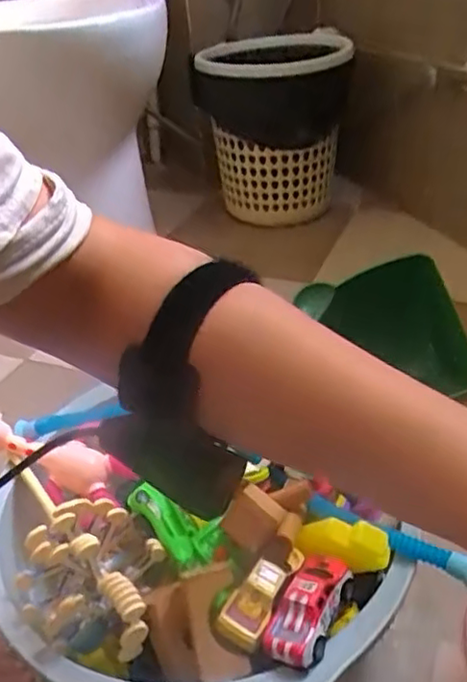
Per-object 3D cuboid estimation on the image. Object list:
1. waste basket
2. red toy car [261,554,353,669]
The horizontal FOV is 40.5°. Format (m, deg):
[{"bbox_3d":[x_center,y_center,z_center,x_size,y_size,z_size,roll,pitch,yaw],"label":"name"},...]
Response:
[{"bbox_3d":[0.071,-0.386,1.136,0.256,0.294,0.260,5,35,16],"label":"waste basket"},{"bbox_3d":[0.044,0.157,0.370,0.031,0.026,0.067,15,39,29],"label":"red toy car"}]

